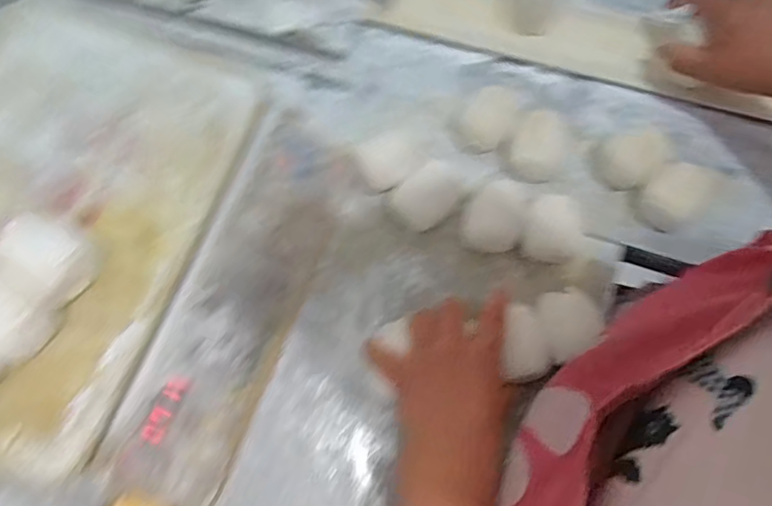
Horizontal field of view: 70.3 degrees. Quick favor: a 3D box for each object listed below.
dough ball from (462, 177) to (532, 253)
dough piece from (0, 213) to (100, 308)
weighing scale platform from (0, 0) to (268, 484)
[{"bbox_3d":[0.100,-0.035,0.494,0.052,0.031,0.064,17,76,4],"label":"dough ball"},{"bbox_3d":[-0.234,0.004,0.374,0.053,0.035,0.050,28,77,7],"label":"dough piece"},{"bbox_3d":[-0.257,-0.030,0.406,0.227,0.023,0.316,21,75,1],"label":"weighing scale platform"}]

